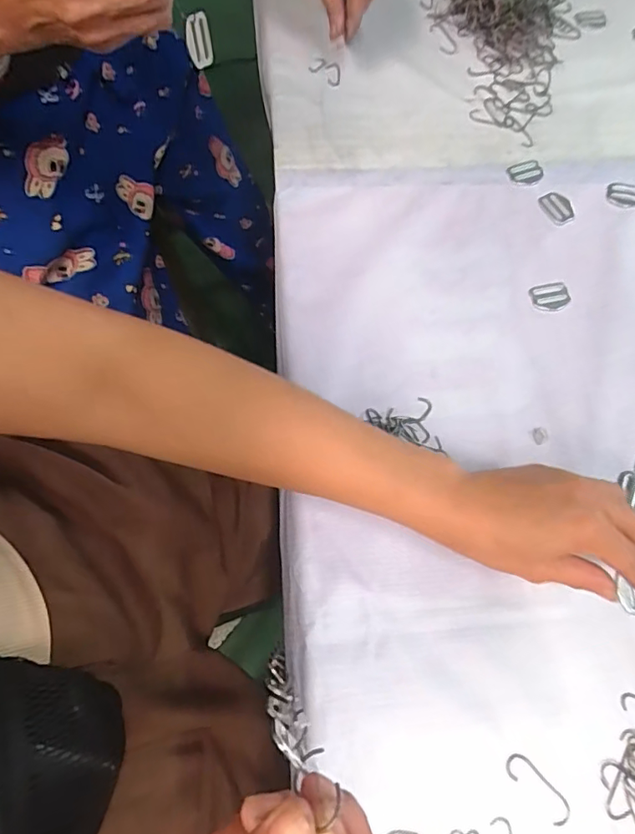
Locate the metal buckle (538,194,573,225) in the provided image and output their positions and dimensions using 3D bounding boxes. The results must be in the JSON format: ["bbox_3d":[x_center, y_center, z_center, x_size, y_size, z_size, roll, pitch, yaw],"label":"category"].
[{"bbox_3d":[0.213,-0.186,0.445,0.026,0.004,0.031,-27,74,-10],"label":"metal buckle"}]

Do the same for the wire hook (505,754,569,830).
[{"bbox_3d":[0.135,0.227,0.308,0.016,0.004,0.045,-42,77,-14],"label":"wire hook"}]

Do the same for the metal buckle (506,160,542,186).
[{"bbox_3d":[0.188,-0.221,0.454,0.031,0.004,0.023,-13,72,-6],"label":"metal buckle"}]

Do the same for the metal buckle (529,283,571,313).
[{"bbox_3d":[0.195,-0.100,0.419,0.032,0.004,0.024,-11,72,-5],"label":"metal buckle"}]

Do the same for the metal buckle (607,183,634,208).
[{"bbox_3d":[0.278,-0.199,0.452,0.035,0.004,0.023,3,71,-1],"label":"metal buckle"}]

